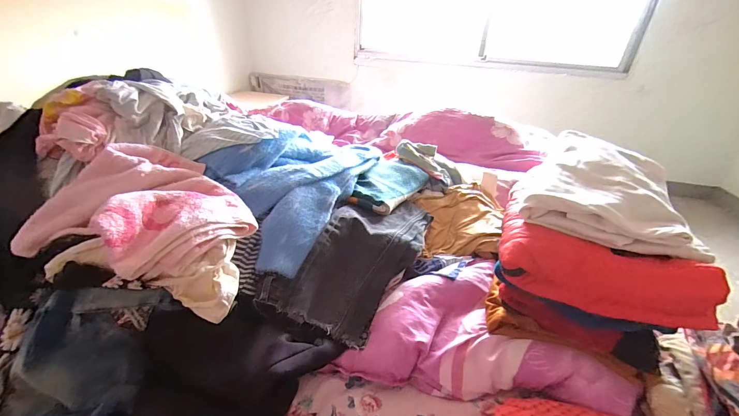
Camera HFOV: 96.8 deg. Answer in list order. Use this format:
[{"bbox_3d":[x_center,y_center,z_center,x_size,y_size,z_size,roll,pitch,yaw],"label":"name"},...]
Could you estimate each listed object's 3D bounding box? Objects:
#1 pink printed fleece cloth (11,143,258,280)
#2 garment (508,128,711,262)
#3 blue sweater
[{"bbox_3d":[-0.341,-0.006,0.511,0.289,0.095,0.226,13,31,17],"label":"pink printed fleece cloth"},{"bbox_3d":[0.356,-0.034,0.490,0.214,0.074,0.236,22,34,29],"label":"garment"},{"bbox_3d":[-0.145,-0.081,0.738,0.238,0.144,0.492,12,30,15],"label":"blue sweater"}]

